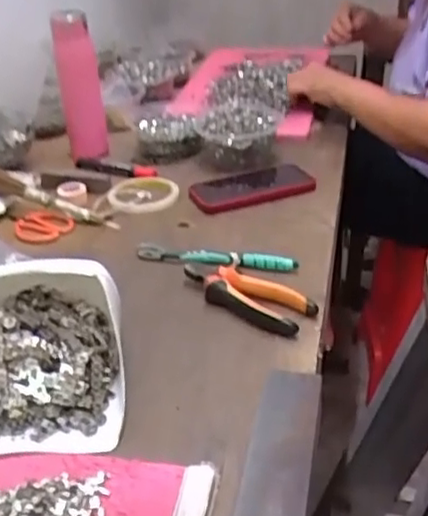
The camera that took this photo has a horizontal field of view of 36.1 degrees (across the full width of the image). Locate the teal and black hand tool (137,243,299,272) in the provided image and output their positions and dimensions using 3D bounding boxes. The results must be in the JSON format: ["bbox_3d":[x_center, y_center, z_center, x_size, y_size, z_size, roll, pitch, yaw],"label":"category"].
[{"bbox_3d":[0.001,-0.002,0.744,0.185,0.015,0.013,6,32,12],"label":"teal and black hand tool"}]

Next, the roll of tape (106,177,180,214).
[{"bbox_3d":[-0.099,-0.091,0.916,0.098,0.014,0.109,-3,31,-3],"label":"roll of tape"}]

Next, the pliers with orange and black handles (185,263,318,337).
[{"bbox_3d":[0.037,0.033,0.683,0.062,0.024,0.148,-26,39,-35],"label":"pliers with orange and black handles"}]

